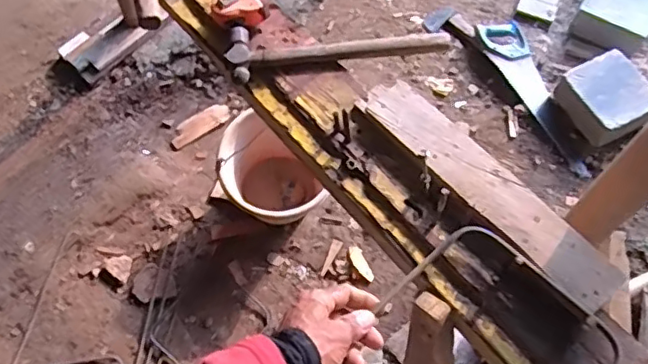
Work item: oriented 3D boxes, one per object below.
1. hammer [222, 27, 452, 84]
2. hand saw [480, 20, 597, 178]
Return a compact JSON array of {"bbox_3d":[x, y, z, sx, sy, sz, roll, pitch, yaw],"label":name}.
[{"bbox_3d":[0.015,-0.175,0.726,0.265,0.025,0.075,-8,62,-2],"label":"hammer"},{"bbox_3d":[0.605,-0.252,1.674,0.131,0.021,0.547,-15,63,-6],"label":"hand saw"}]

